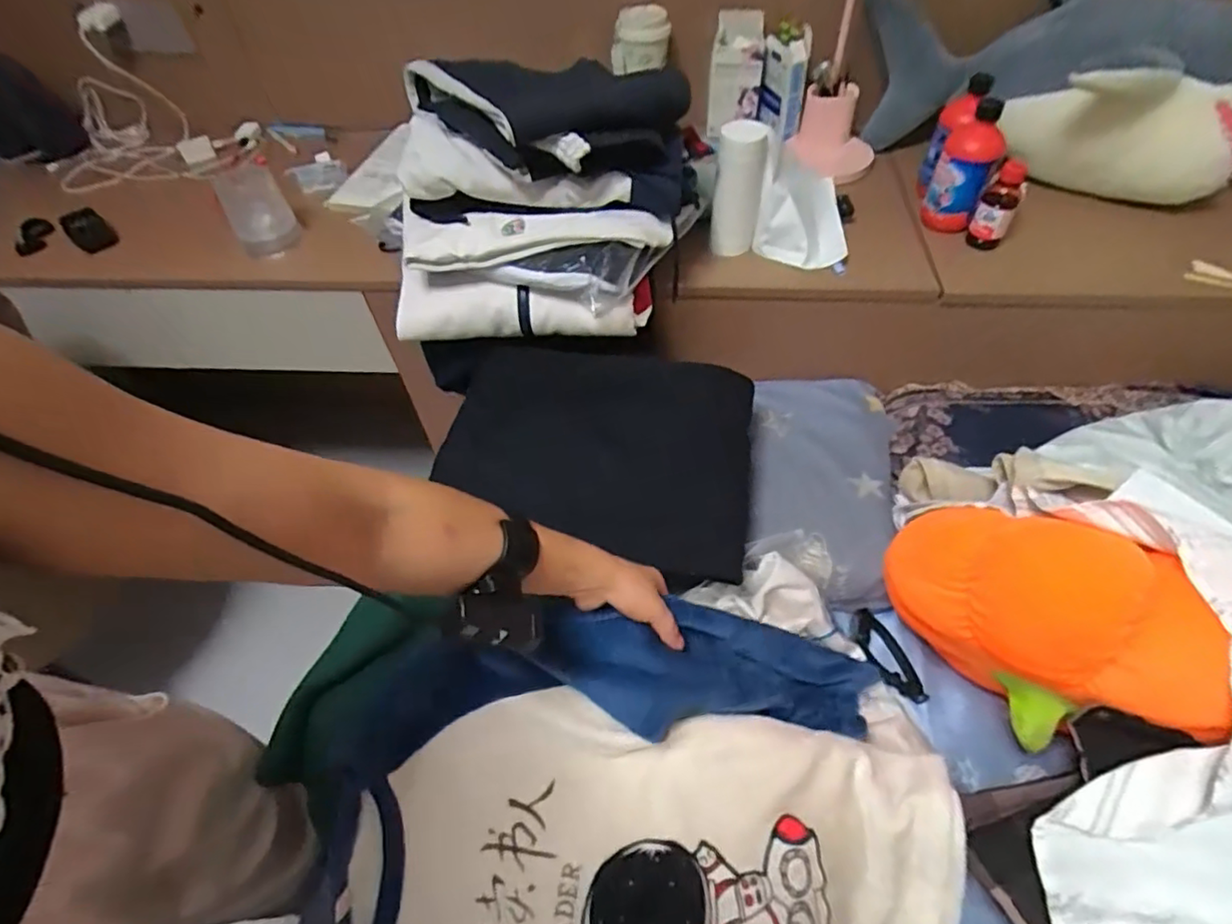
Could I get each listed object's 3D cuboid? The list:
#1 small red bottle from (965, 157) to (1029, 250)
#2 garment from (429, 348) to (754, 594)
[{"bbox_3d":[0.503,-0.333,0.802,0.046,0.109,0.036,23,57,20],"label":"small red bottle"},{"bbox_3d":[-0.022,-0.020,0.734,0.365,0.067,0.262,10,53,12],"label":"garment"}]

